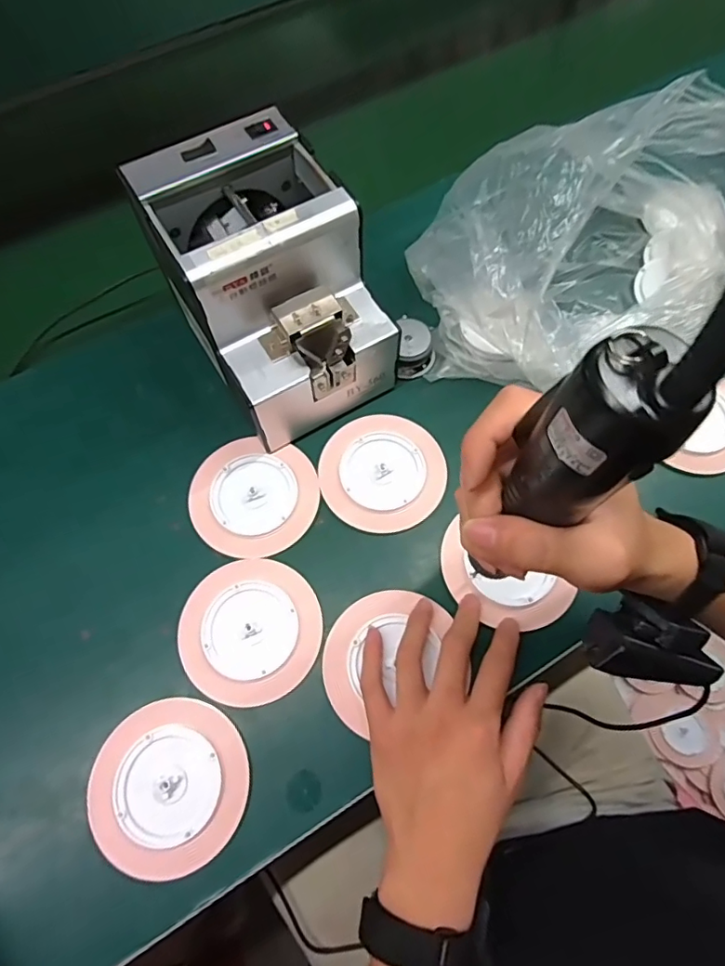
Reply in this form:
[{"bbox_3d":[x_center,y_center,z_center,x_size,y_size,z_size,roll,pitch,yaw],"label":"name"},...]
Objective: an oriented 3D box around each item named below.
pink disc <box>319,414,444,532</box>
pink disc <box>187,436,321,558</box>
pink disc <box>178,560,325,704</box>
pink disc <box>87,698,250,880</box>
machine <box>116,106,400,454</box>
[{"bbox_3d":[0.016,-0.010,0.430,0.097,0.005,0.098,0,67,1],"label":"pink disc"},{"bbox_3d":[-0.087,0.010,0.421,0.101,0.004,0.095,0,67,1],"label":"pink disc"},{"bbox_3d":[-0.081,0.105,0.384,0.101,0.005,0.097,0,67,1],"label":"pink disc"},{"bbox_3d":[-0.127,0.196,0.346,0.098,0.009,0.096,0,67,1],"label":"pink disc"},{"bbox_3d":[-0.067,-0.146,0.410,0.124,0.143,0.173,-29,71,-12],"label":"machine"}]

